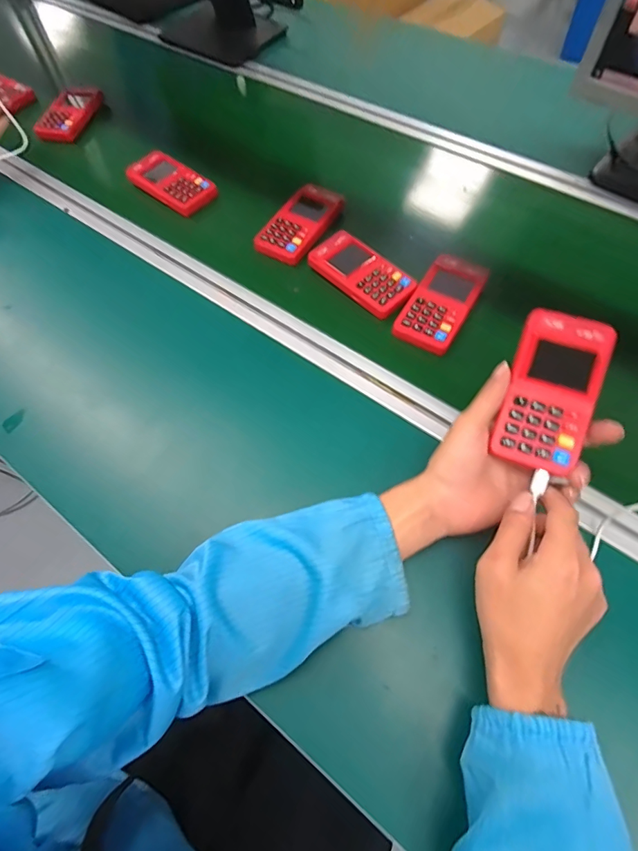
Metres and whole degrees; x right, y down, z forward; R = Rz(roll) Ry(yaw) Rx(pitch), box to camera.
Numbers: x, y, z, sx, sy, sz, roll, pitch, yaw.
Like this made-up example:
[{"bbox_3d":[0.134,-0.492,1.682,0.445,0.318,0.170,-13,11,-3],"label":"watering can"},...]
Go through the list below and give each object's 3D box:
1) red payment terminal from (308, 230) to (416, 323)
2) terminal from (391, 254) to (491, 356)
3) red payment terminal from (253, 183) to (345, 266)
[{"bbox_3d":[0.056,-0.197,0.553,0.074,0.016,0.138,-42,68,-16],"label":"red payment terminal"},{"bbox_3d":[0.149,-0.151,0.523,0.070,0.021,0.133,28,68,17],"label":"terminal"},{"bbox_3d":[-0.023,-0.286,0.607,0.072,0.020,0.139,29,68,17],"label":"red payment terminal"}]

